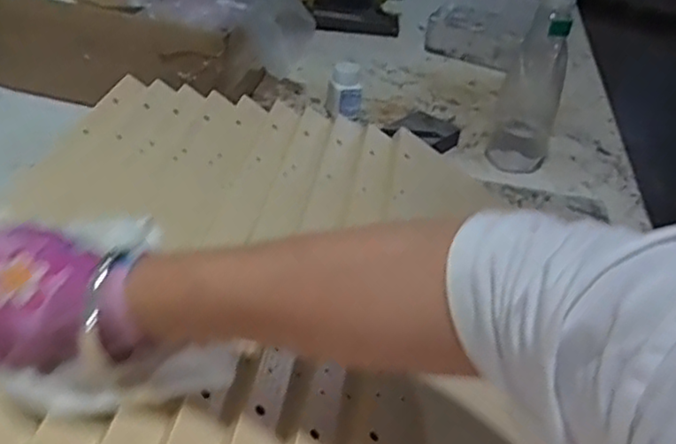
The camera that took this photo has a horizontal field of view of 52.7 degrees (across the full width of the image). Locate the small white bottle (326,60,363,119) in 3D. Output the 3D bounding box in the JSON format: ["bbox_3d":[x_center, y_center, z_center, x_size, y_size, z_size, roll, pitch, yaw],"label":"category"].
[{"bbox_3d":[0.011,-0.176,0.932,0.050,0.069,0.047,7,36,-3],"label":"small white bottle"}]

